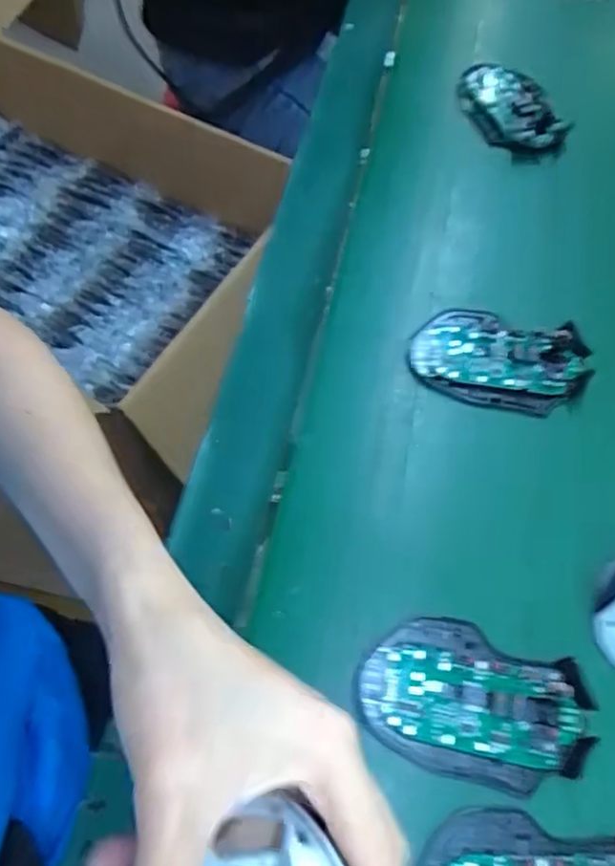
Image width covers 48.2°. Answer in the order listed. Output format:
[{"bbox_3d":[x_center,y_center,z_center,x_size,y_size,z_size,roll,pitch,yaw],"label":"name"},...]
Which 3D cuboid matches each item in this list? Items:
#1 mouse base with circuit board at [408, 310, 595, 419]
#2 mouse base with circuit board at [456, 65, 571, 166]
[{"bbox_3d":[0.128,-0.049,0.460,0.112,0.019,0.072,19,61,7],"label":"mouse base with circuit board"},{"bbox_3d":[0.179,-0.283,0.599,0.068,0.025,0.120,-13,62,-11],"label":"mouse base with circuit board"}]

